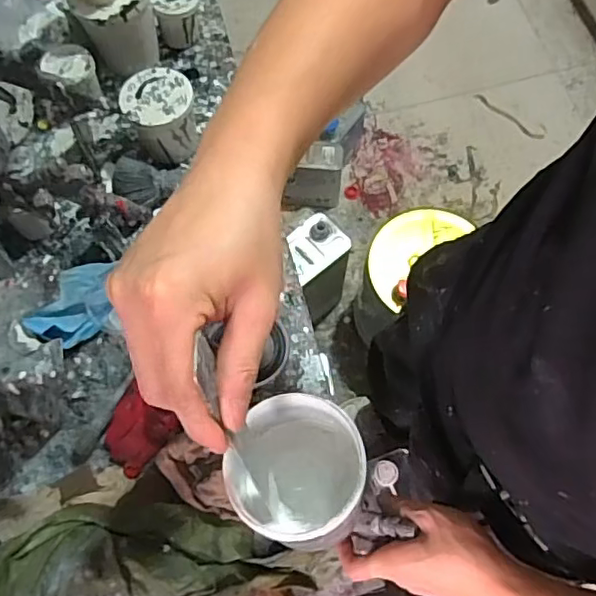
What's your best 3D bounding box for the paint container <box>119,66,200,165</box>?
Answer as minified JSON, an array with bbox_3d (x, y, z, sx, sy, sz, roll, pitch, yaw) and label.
[{"bbox_3d":[-0.181,-0.243,0.790,0.092,0.091,0.087,-19,69,-7],"label":"paint container"}]

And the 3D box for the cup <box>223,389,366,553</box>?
[{"bbox_3d":[-0.005,0.122,0.416,0.096,0.093,0.093,0,68,1],"label":"cup"}]

